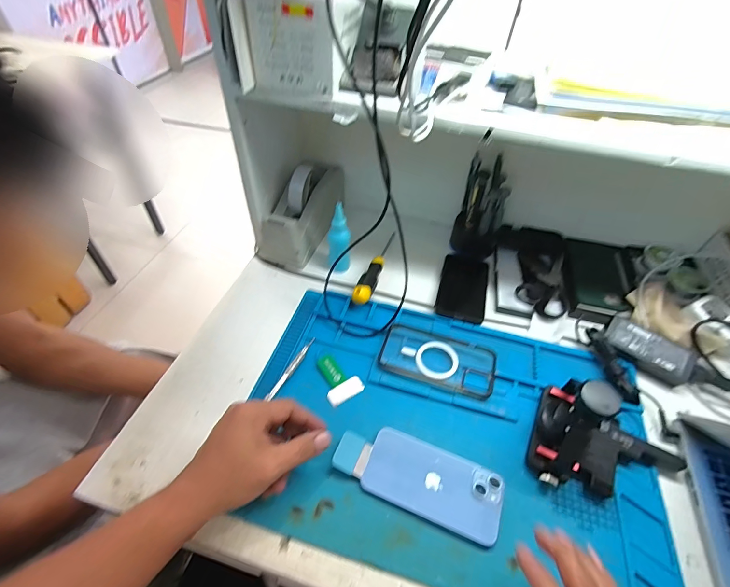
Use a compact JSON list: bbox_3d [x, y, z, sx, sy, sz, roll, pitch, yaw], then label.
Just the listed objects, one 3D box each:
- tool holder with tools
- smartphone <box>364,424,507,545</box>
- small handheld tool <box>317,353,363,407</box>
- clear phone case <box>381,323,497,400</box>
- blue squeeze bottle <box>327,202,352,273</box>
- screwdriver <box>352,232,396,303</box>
[{"bbox_3d":[0.196,-0.138,0.621,0.075,0.161,0.065,4,49,3],"label":"tool holder with tools"},{"bbox_3d":[0.075,0.205,0.403,0.144,0.009,0.074,18,51,14],"label":"smartphone"},{"bbox_3d":[-0.038,0.110,0.487,0.047,0.006,0.068,-28,55,-22],"label":"small handheld tool"},{"bbox_3d":[0.100,0.088,0.507,0.150,0.010,0.086,14,50,12],"label":"clear phone case"},{"bbox_3d":[-0.041,-0.085,0.589,0.034,0.123,0.032,-2,49,-2],"label":"blue squeeze bottle"},{"bbox_3d":[0.024,-0.058,0.618,0.026,0.031,0.199,15,50,12],"label":"screwdriver"}]

